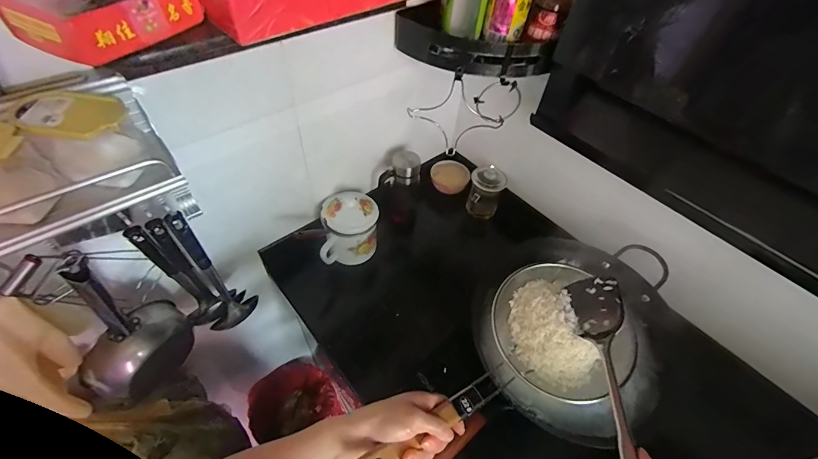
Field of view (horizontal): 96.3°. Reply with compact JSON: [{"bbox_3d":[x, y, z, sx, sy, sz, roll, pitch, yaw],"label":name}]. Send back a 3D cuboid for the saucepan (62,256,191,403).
[{"bbox_3d":[-0.411,0.144,0.522,0.075,0.265,0.152,18,52,11],"label":"saucepan"}]

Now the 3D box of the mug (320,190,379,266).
[{"bbox_3d":[-0.141,-0.006,0.852,0.131,0.157,0.106,-9,52,-11],"label":"mug"}]

